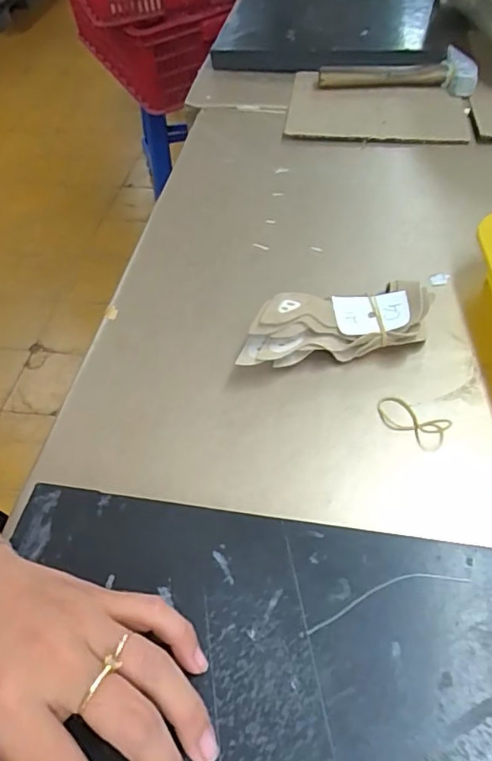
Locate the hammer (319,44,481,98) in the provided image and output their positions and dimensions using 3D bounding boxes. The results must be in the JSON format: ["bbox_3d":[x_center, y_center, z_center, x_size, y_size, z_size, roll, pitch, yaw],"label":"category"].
[{"bbox_3d":[0.191,-0.386,0.668,0.190,0.035,0.069,7,52,11],"label":"hammer"}]

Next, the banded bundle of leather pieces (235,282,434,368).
[{"bbox_3d":[0.064,-0.039,0.382,0.139,0.044,0.043,-11,51,-4],"label":"banded bundle of leather pieces"}]

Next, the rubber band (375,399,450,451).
[{"bbox_3d":[0.109,0.025,0.350,0.048,0.009,0.025,32,60,27],"label":"rubber band"}]

